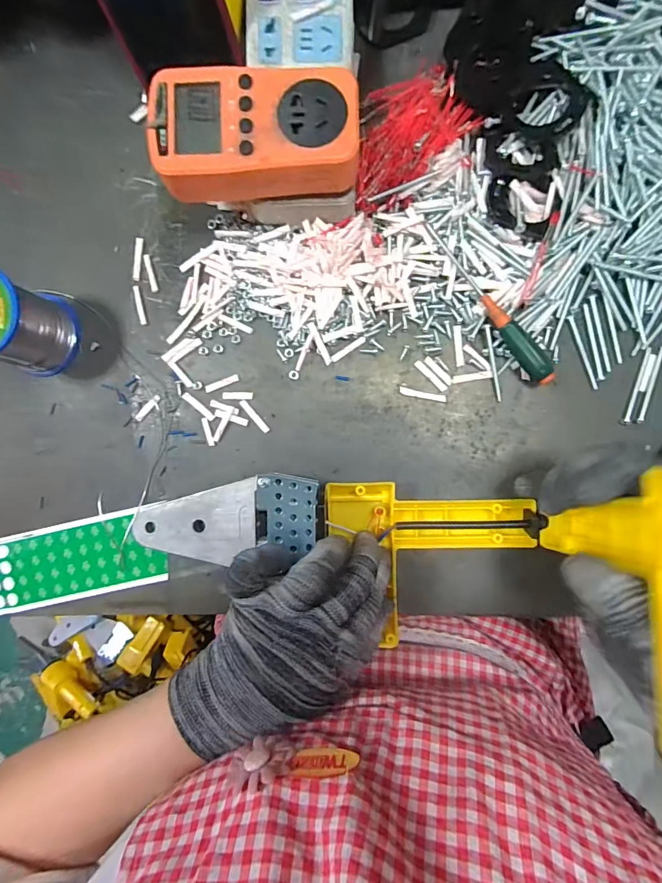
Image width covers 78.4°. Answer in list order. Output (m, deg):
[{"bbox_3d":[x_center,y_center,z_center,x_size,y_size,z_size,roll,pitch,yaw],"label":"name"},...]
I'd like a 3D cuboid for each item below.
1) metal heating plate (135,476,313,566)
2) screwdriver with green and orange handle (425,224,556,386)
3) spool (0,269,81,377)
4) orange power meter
[{"bbox_3d":[-0.074,0.057,0.291,0.131,0.007,0.053,-10,90,6],"label":"metal heating plate"},{"bbox_3d":[0.114,-0.100,0.295,0.017,0.015,0.140,-36,86,3],"label":"screwdriver with green and orange handle"},{"bbox_3d":[-0.240,-0.088,0.303,0.067,0.063,0.066,15,90,5],"label":"spool"},{"bbox_3d":[-0.047,-0.195,0.257,0.125,0.031,0.068,-3,89,4],"label":"orange power meter"}]

